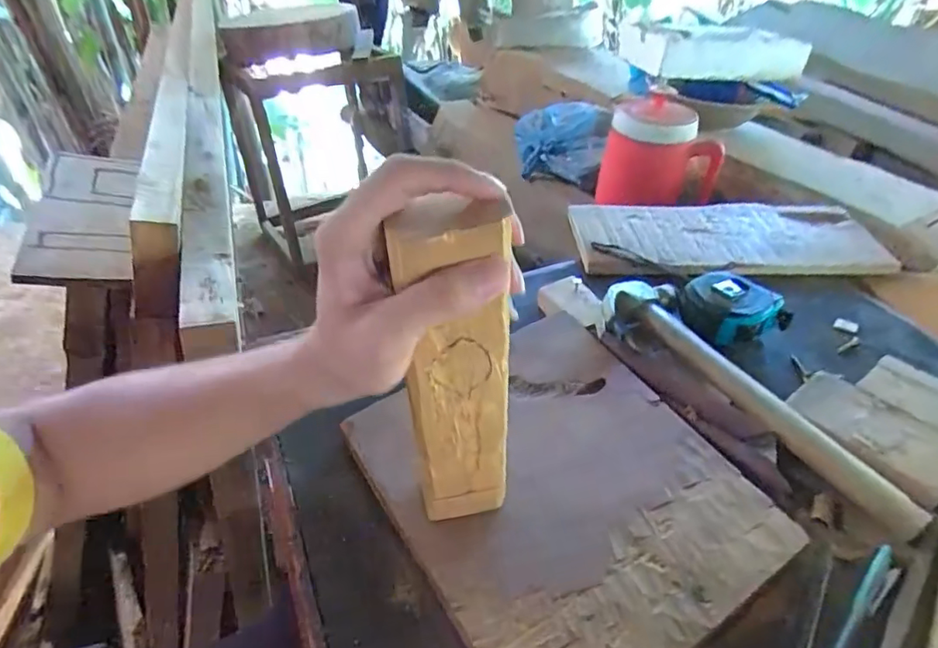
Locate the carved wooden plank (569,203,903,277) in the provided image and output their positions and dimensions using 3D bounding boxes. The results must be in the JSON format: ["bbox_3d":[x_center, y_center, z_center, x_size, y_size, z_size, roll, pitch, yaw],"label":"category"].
[{"bbox_3d":[0.307,-0.106,0.660,0.360,0.016,0.143,-3,40,-4],"label":"carved wooden plank"}]

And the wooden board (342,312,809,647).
[{"bbox_3d":[0.064,0.106,0.389,0.223,0.019,0.250,-22,45,-25],"label":"wooden board"}]

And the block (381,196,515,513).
[{"bbox_3d":[-0.006,0.038,0.298,0.051,0.216,0.020,-6,39,-3],"label":"block"}]

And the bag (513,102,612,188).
[{"bbox_3d":[0.186,-0.388,1.188,0.202,0.129,0.172,9,41,10],"label":"bag"}]

